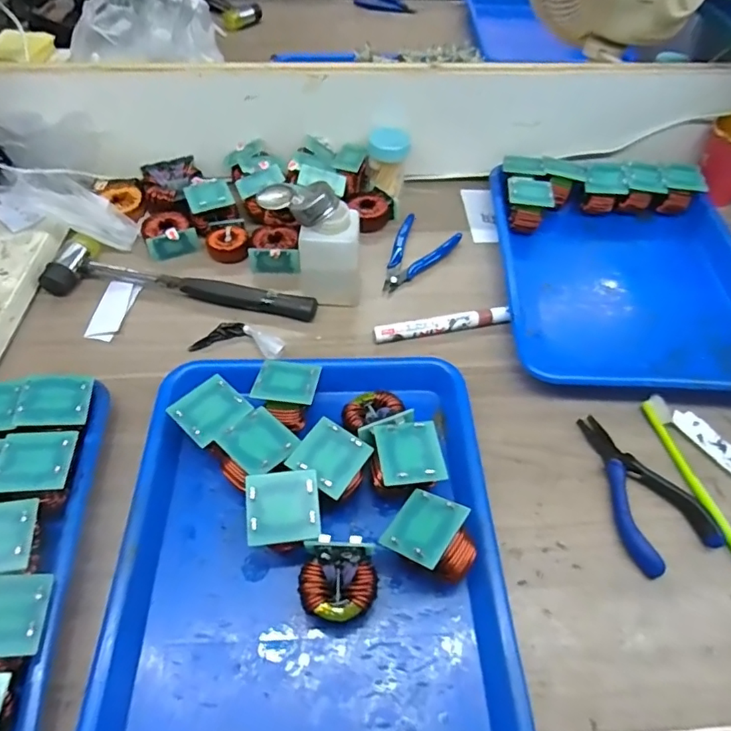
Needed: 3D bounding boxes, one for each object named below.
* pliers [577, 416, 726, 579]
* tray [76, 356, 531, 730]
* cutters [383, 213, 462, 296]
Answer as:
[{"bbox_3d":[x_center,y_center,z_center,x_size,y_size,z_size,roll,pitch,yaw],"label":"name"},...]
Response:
[{"bbox_3d":[0.207,0.090,0.401,0.065,0.014,0.123,-13,54,-12],"label":"pliers"},{"bbox_3d":[-0.036,0.124,0.354,0.241,0.056,0.303,0,52,-2],"label":"tray"},{"bbox_3d":[0.048,-0.118,0.565,0.064,0.017,0.116,27,56,18],"label":"cutters"}]

